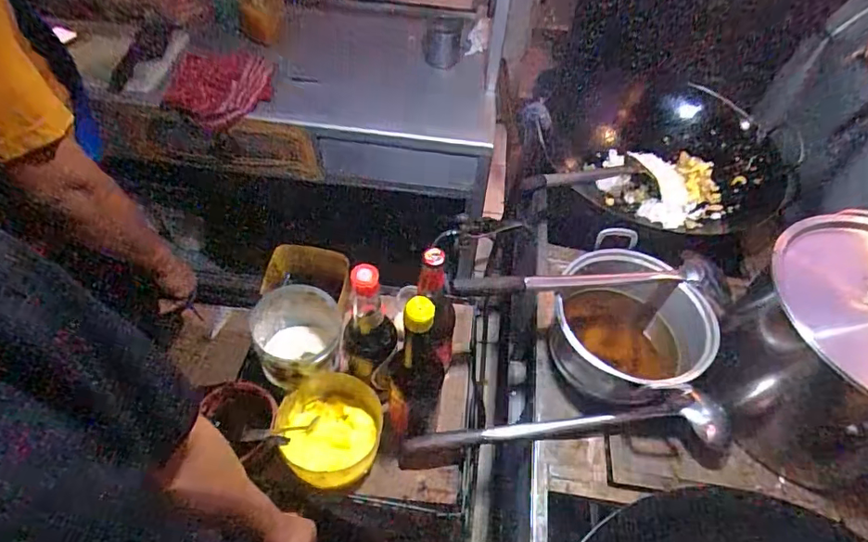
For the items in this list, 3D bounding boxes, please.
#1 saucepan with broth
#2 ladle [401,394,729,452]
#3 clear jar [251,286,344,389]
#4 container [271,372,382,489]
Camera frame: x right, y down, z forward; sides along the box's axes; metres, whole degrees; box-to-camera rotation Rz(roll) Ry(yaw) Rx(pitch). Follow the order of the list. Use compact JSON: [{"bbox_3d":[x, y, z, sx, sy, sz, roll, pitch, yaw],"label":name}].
[{"bbox_3d":[0.275,0.088,0.755,0.219,0.158,0.215,2,52,-3],"label":"saucepan with broth"},{"bbox_3d":[0.181,0.216,0.696,0.435,0.067,0.052,-1,52,-5],"label":"ladle"},{"bbox_3d":[-0.195,0.106,0.749,0.117,0.124,0.118,2,52,-3],"label":"clear jar"},{"bbox_3d":[-0.141,0.221,0.701,0.131,0.083,0.133,2,52,-3],"label":"container"}]

